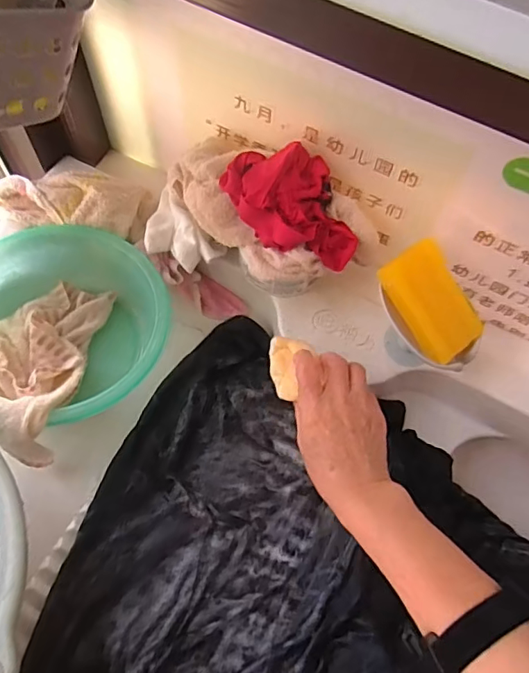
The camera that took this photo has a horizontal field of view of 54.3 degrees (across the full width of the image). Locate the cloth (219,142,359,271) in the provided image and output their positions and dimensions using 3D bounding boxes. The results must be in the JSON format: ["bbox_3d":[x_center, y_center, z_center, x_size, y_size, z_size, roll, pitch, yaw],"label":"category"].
[{"bbox_3d":[0.025,-0.125,0.475,0.129,0.073,0.070,12,64,2],"label":"cloth"}]

